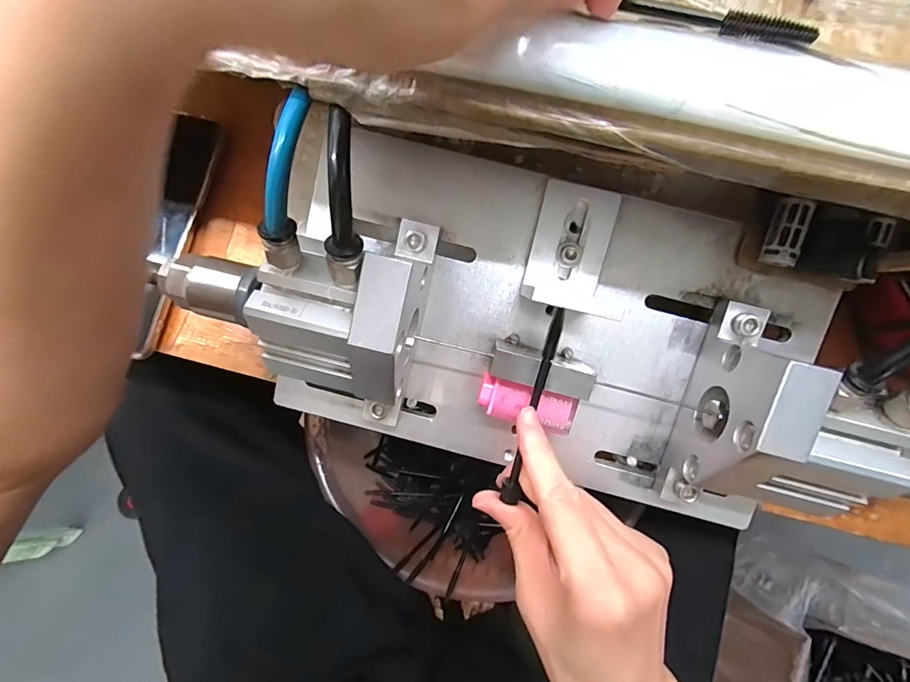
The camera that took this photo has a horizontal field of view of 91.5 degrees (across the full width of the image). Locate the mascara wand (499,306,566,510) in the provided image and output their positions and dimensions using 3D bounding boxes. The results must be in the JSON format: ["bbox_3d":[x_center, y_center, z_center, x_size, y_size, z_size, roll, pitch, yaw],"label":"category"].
[{"bbox_3d":[0.038,0.032,0.213,0.008,0.004,0.096,15,96,3],"label":"mascara wand"}]

